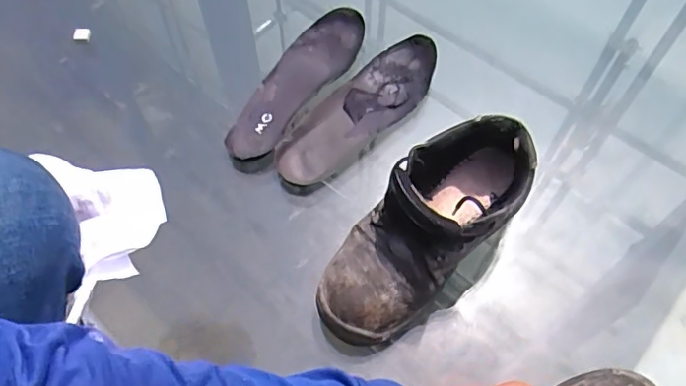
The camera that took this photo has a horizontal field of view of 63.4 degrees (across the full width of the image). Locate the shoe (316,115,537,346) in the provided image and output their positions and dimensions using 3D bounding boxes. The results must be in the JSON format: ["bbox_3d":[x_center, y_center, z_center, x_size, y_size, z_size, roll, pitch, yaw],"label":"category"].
[{"bbox_3d":[0.085,0.031,0.545,0.109,0.127,0.266,38,66,19],"label":"shoe"}]

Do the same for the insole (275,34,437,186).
[{"bbox_3d":[0.023,-0.102,0.667,0.081,0.023,0.248,37,66,18],"label":"insole"}]

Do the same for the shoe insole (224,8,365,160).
[{"bbox_3d":[-0.061,-0.145,0.698,0.079,0.026,0.250,33,65,17],"label":"shoe insole"}]

